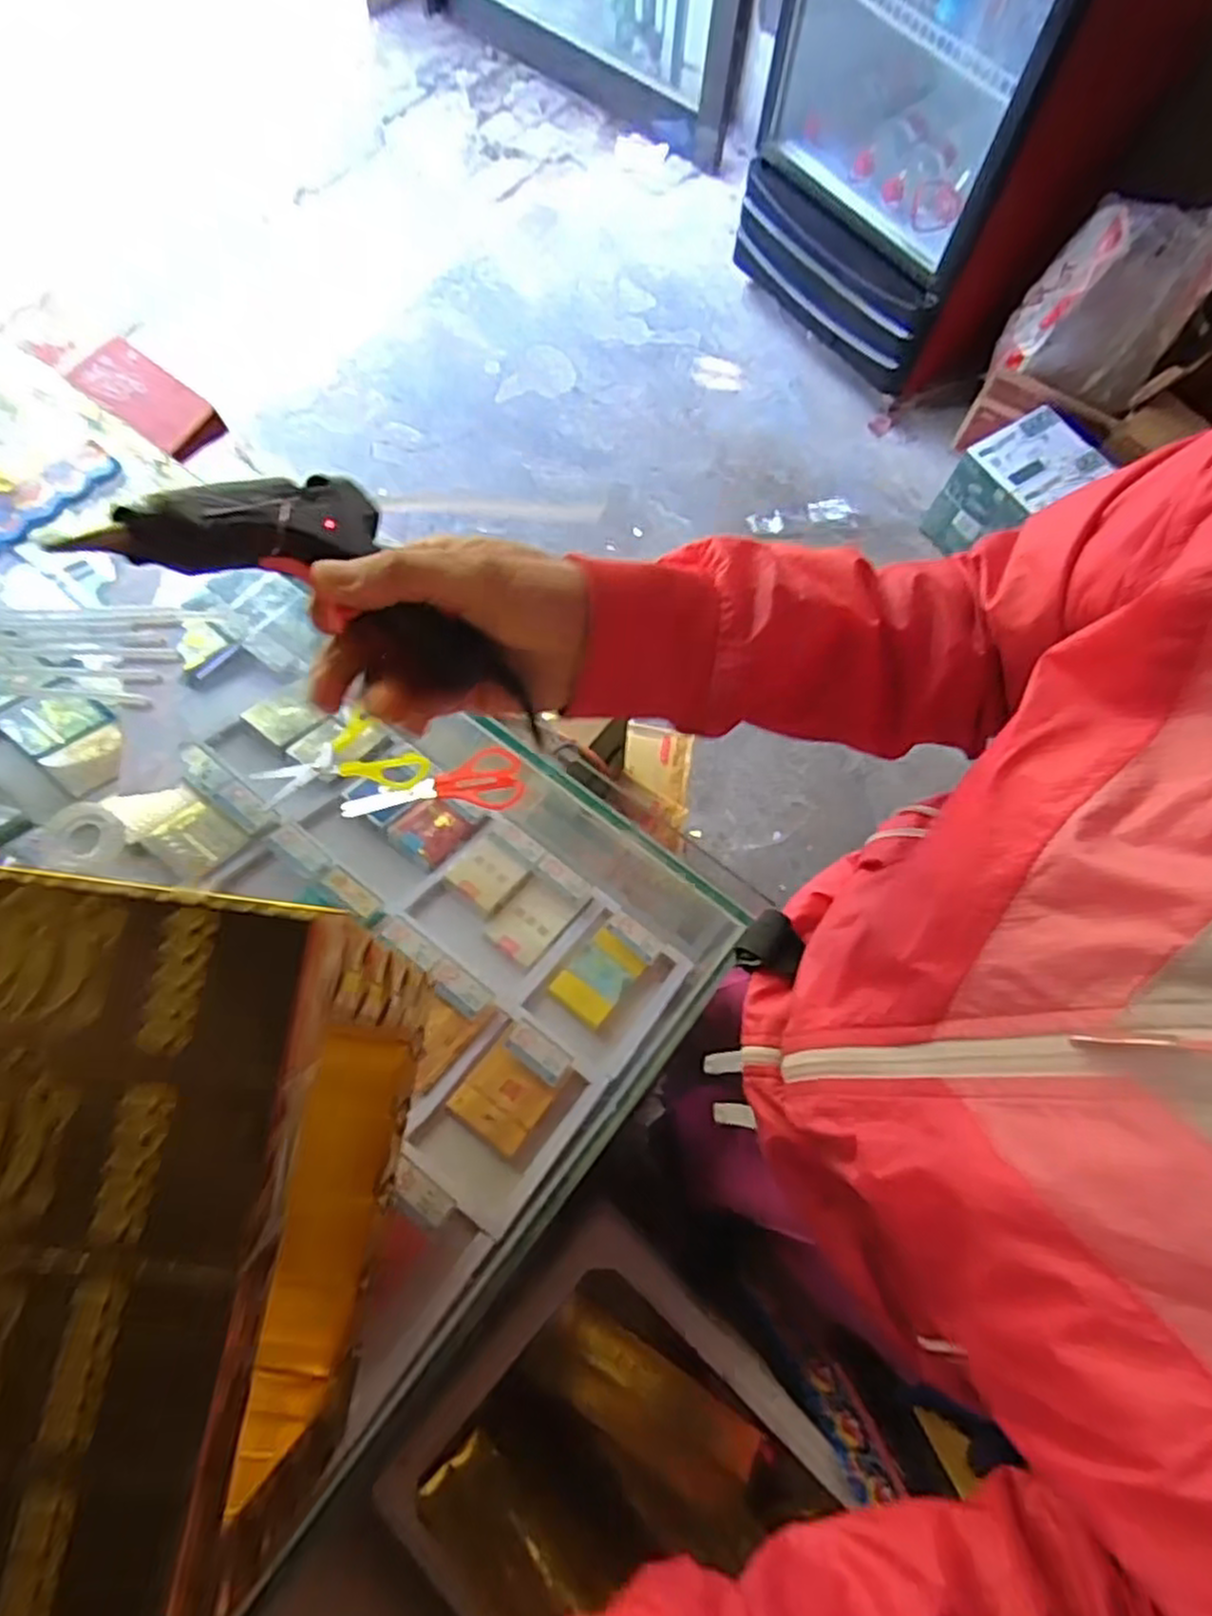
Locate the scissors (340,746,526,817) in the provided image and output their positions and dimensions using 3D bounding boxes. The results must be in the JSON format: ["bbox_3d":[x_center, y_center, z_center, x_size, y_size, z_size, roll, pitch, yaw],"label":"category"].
[{"bbox_3d":[-0.124,-0.018,0.549,0.125,0.015,0.040,-4,70,-4],"label":"scissors"}]

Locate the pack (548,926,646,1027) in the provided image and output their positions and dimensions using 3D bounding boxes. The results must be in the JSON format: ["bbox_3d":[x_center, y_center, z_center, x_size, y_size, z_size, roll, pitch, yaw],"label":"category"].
[{"bbox_3d":[-0.006,0.154,0.692,0.054,0.012,0.077,39,73,11],"label":"pack"}]

